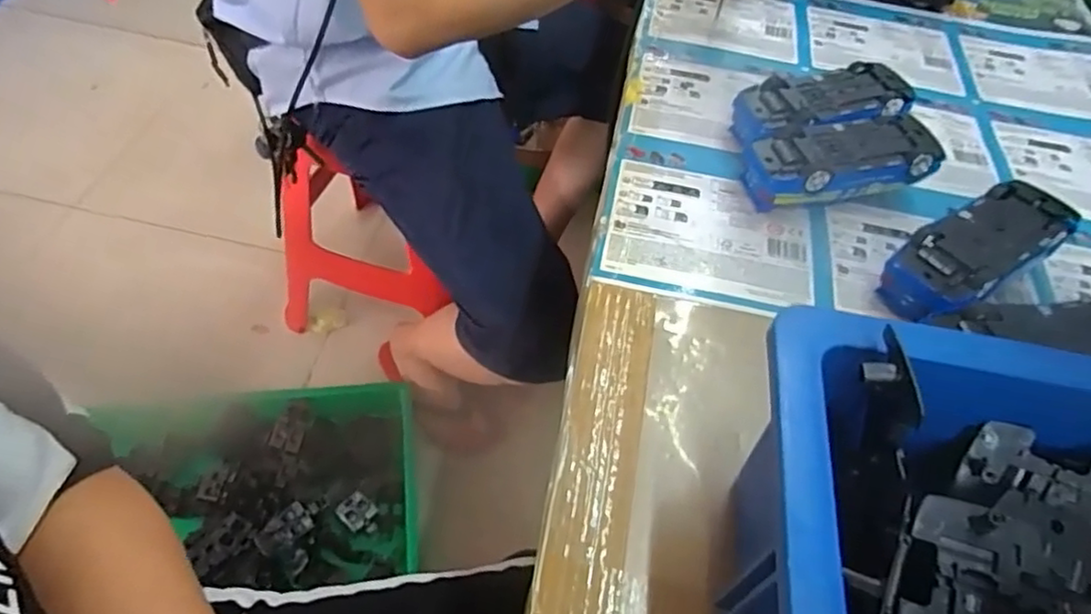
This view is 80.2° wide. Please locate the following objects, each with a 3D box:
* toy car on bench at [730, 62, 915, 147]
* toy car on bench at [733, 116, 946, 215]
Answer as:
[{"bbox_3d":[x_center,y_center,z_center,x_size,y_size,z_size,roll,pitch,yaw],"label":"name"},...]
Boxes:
[{"bbox_3d":[0.198,-0.141,0.481,0.136,0.047,0.063,-13,56,-15],"label":"toy car on bench"},{"bbox_3d":[0.201,-0.097,0.450,0.127,0.043,0.051,-8,55,-11],"label":"toy car on bench"}]

